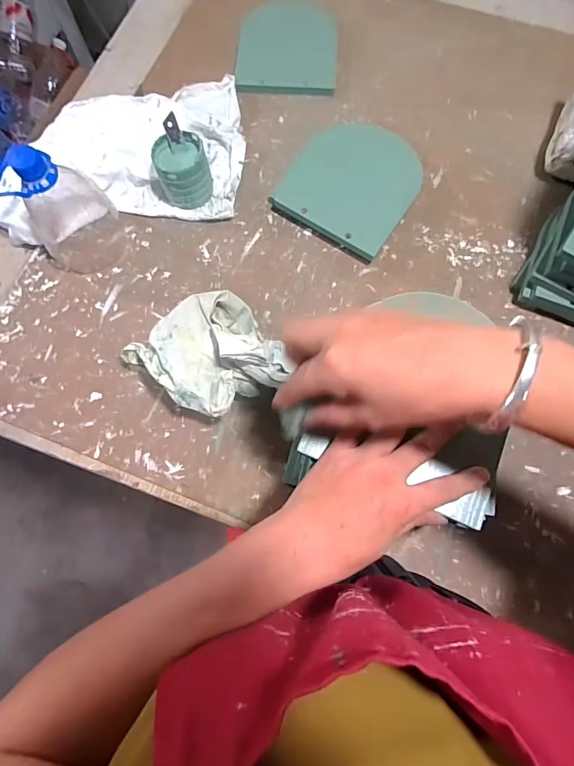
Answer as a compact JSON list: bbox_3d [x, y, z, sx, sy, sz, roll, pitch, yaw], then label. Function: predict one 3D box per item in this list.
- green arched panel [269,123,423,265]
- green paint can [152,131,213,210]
[{"bbox_3d":[0.085,-0.254,0.522,0.150,0.020,0.153,33,85,7],"label":"green arched panel"},{"bbox_3d":[-0.130,-0.267,0.520,0.064,0.062,0.064,0,75,1],"label":"green paint can"}]

